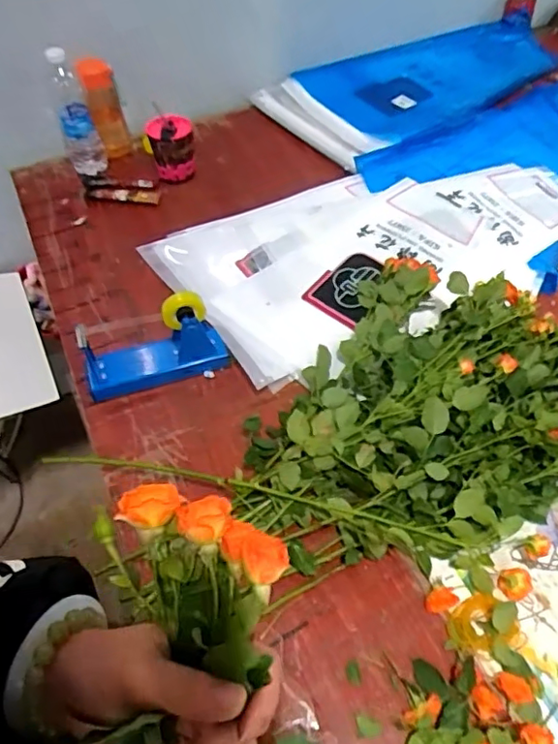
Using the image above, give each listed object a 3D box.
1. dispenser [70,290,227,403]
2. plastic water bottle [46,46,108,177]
[{"bbox_3d":[-0.179,-0.040,0.813,0.203,0.128,0.063,-10,54,-6],"label":"dispenser"},{"bbox_3d":[-0.385,-0.483,1.093,0.066,0.230,0.060,-19,56,-12],"label":"plastic water bottle"}]

